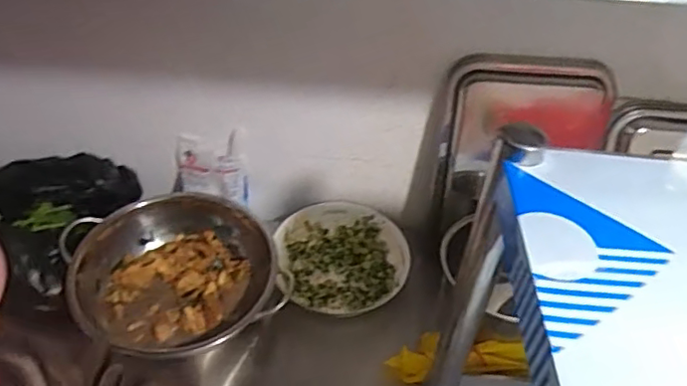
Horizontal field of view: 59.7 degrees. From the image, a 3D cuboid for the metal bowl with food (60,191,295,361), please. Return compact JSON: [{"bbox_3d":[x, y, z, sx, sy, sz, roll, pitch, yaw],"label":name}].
[{"bbox_3d":[-0.222,0.118,0.814,0.261,0.072,0.257,2,42,-2],"label":"metal bowl with food"}]

